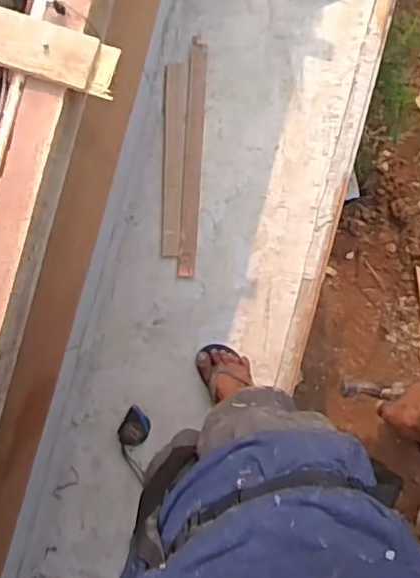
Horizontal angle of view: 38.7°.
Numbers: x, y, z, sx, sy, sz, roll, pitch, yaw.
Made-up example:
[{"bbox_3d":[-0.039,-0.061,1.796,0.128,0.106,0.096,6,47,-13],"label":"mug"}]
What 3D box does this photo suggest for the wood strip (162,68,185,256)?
[{"bbox_3d":[-0.083,-0.297,1.380,0.045,0.018,0.435,2,89,3],"label":"wood strip"}]

